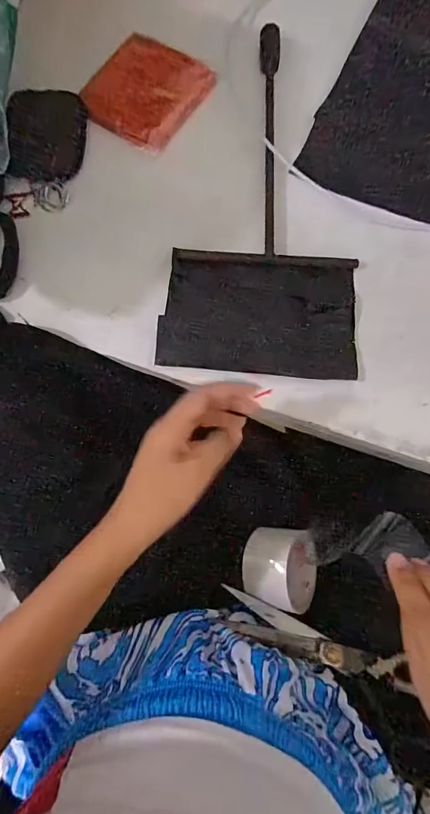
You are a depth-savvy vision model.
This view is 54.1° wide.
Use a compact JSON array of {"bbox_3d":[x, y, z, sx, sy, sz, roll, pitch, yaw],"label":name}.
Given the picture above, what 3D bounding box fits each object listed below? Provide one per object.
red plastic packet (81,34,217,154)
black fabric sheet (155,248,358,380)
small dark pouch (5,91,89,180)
[{"bbox_3d":[-0.076,-0.360,0.477,0.113,0.008,0.133,32,79,6],"label":"red plastic packet"},{"bbox_3d":[0.045,-0.096,0.421,0.189,0.008,0.123,5,78,1],"label":"black fabric sheet"},{"bbox_3d":[-0.181,-0.290,0.452,0.075,0.029,0.097,3,78,0],"label":"small dark pouch"}]

